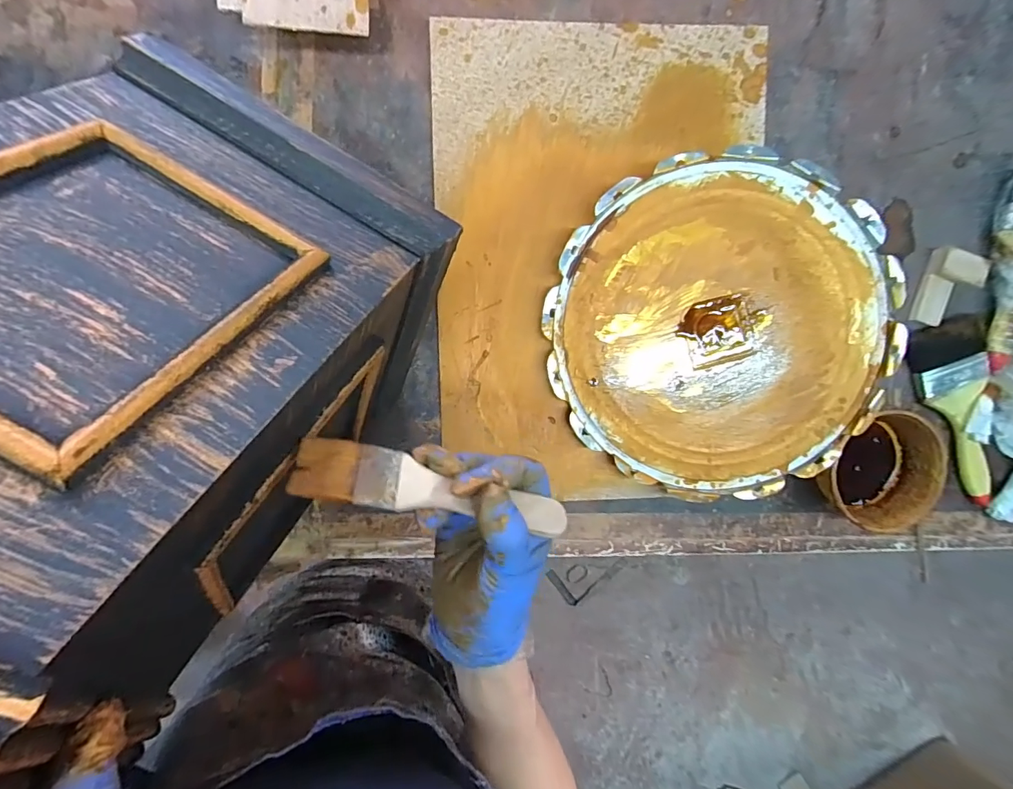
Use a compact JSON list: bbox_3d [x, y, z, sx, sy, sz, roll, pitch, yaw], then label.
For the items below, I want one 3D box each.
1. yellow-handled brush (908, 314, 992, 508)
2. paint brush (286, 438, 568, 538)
[{"bbox_3d":[0.466,0.020,0.478,0.068,0.038,0.192,-7,96,-5],"label":"yellow-handled brush"},{"bbox_3d":[-0.032,0.049,0.232,0.141,0.006,0.029,16,54,-24],"label":"paint brush"}]

